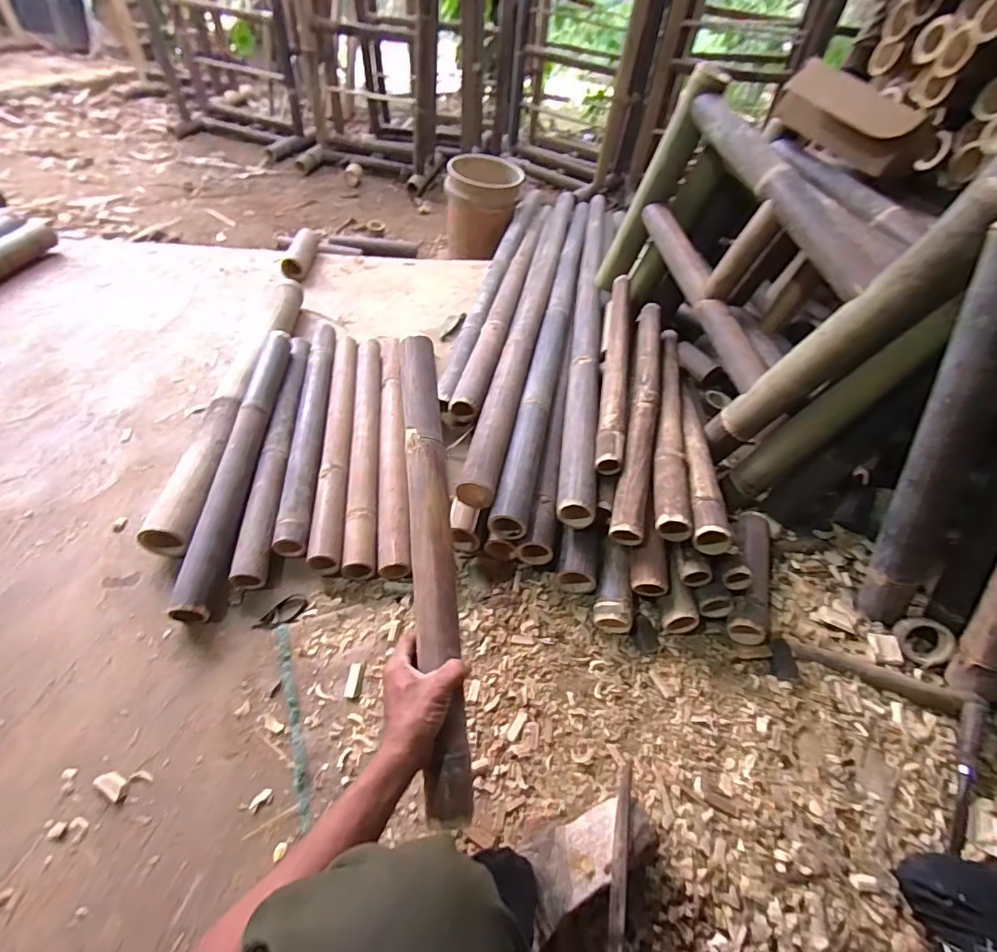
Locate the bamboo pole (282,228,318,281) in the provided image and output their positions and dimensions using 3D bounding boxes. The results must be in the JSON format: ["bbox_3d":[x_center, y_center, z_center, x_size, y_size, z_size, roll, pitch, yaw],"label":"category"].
[{"bbox_3d":[-0.634,-0.707,1.545,0.073,0.081,0.228,7,60,1],"label":"bamboo pole"}]

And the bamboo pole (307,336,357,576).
[{"bbox_3d":[-0.334,-0.090,1.009,0.056,0.050,0.658,-2,50,-10],"label":"bamboo pole"}]

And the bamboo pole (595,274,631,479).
[{"bbox_3d":[0.258,-0.256,1.044,0.056,0.069,0.640,13,49,4],"label":"bamboo pole"}]

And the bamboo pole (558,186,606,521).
[{"bbox_3d":[0.243,-0.478,1.311,0.071,0.052,1.535,11,49,2],"label":"bamboo pole"}]

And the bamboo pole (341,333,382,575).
[{"bbox_3d":[-0.273,-0.078,0.997,0.054,0.052,0.637,-2,50,-10],"label":"bamboo pole"}]

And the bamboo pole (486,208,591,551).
[{"bbox_3d":[0.162,-0.450,1.278,0.071,0.056,1.518,12,49,3],"label":"bamboo pole"}]

